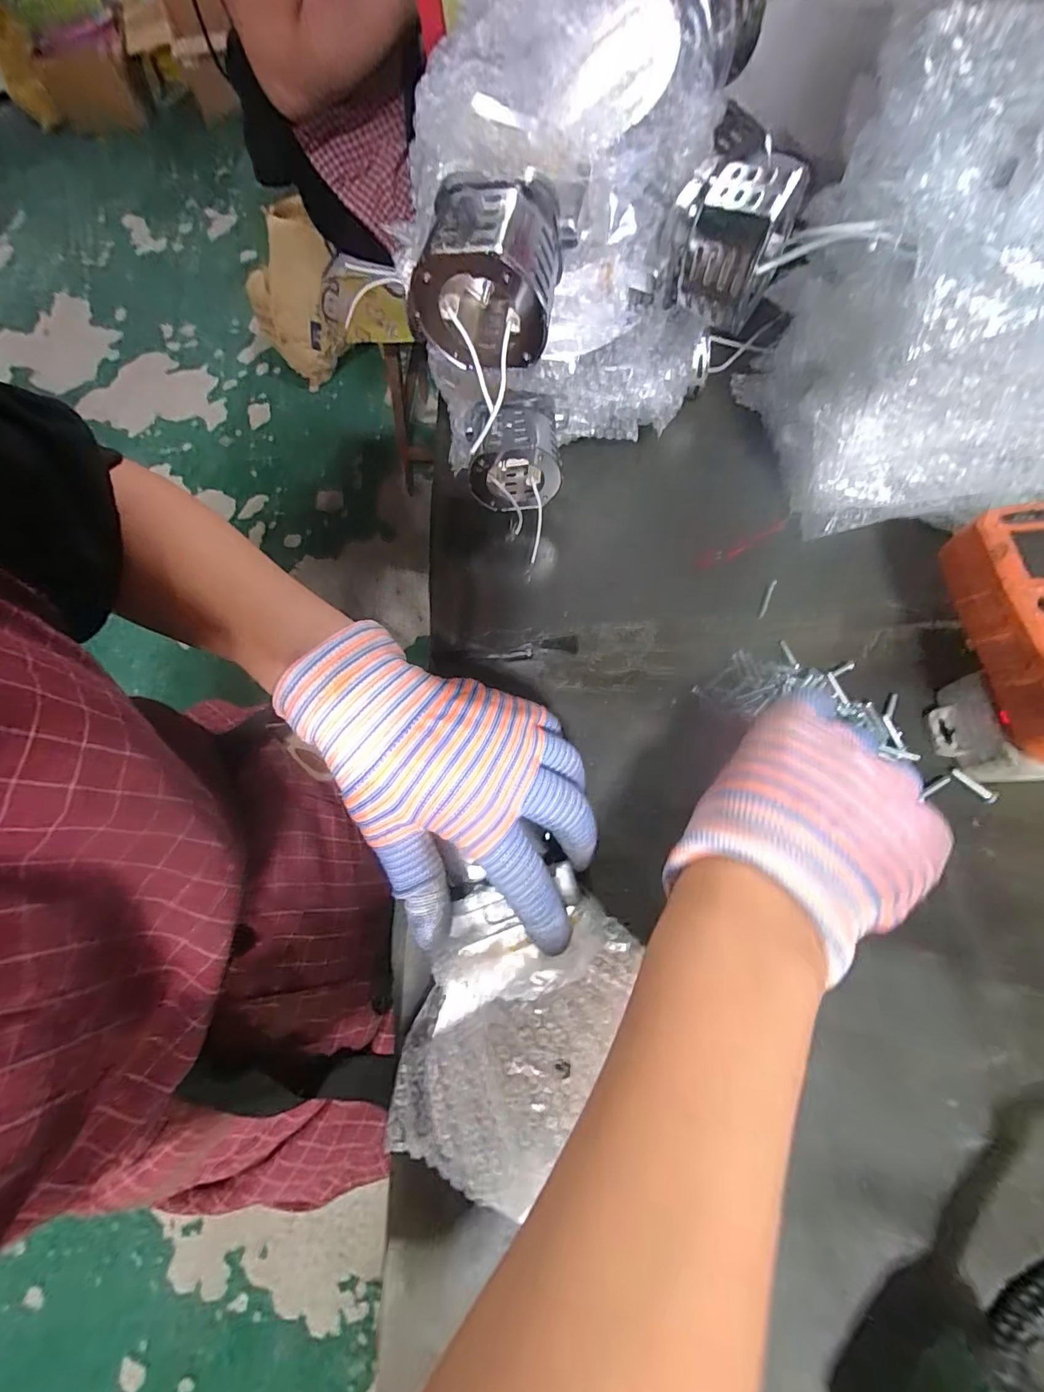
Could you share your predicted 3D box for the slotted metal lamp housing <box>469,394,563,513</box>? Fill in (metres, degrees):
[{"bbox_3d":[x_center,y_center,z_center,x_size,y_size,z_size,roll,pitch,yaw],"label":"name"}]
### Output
[{"bbox_3d":[-0.004,-0.151,0.310,0.060,0.052,0.046,-7,71,1],"label":"slotted metal lamp housing"}]

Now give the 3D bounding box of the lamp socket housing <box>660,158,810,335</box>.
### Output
[{"bbox_3d":[0.098,-0.219,0.235,0.053,0.050,0.049,26,74,12],"label":"lamp socket housing"}]

